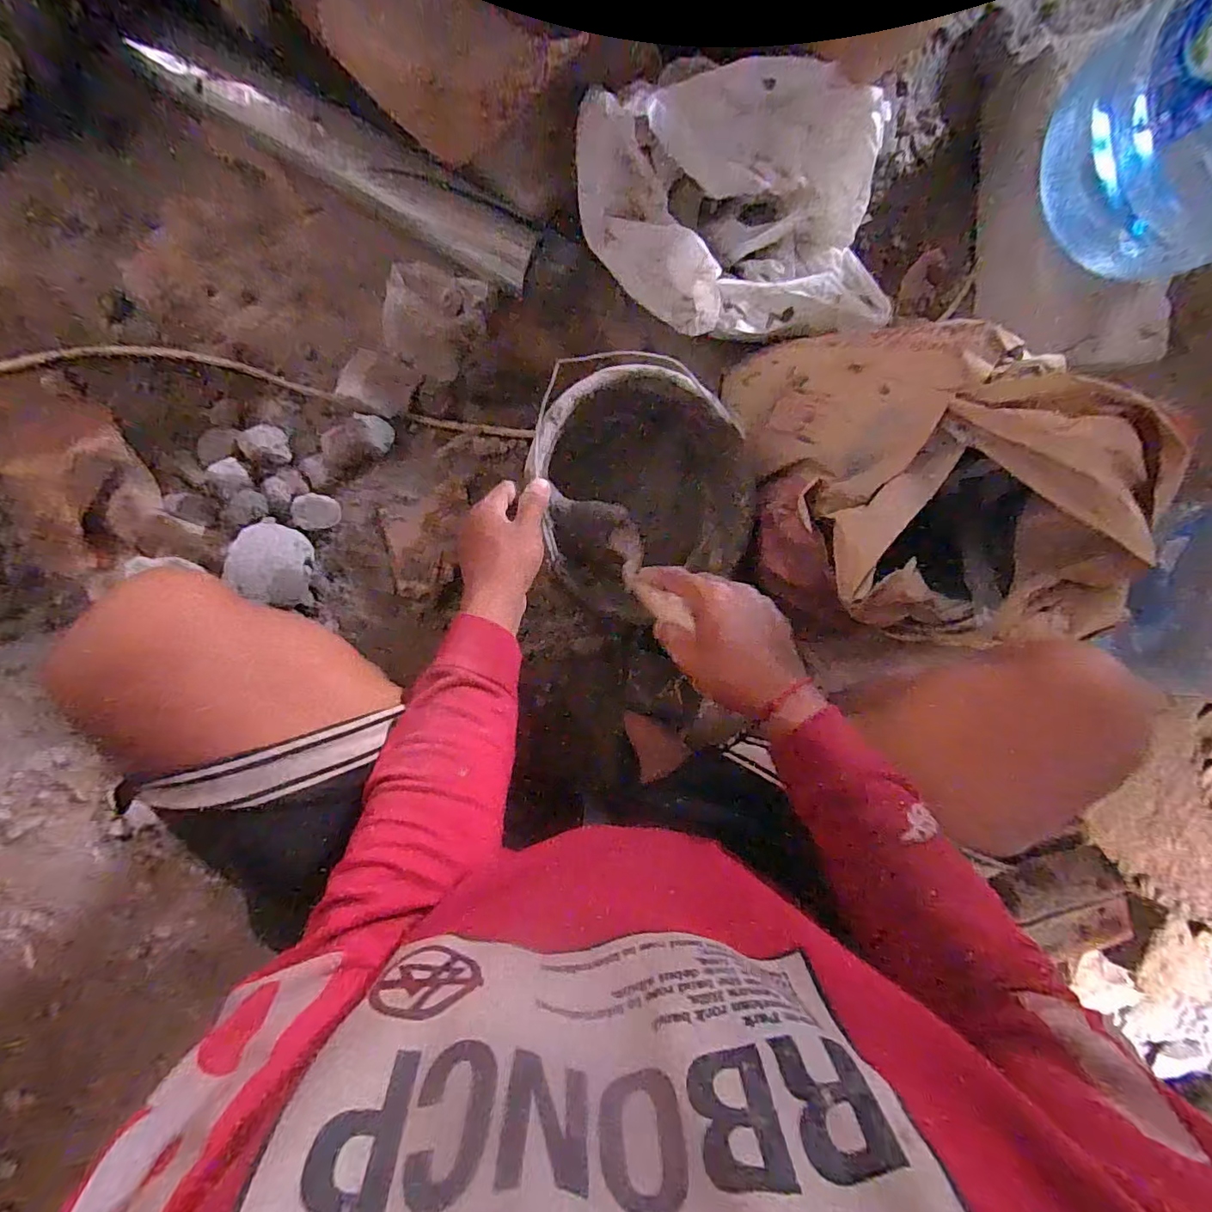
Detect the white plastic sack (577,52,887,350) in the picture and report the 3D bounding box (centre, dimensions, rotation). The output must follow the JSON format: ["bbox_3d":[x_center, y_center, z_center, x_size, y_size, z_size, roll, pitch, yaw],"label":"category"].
[{"bbox_3d":[0.149,-0.416,0.576,0.360,0.100,0.219,-3,98,-10],"label":"white plastic sack"}]

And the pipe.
[{"bbox_3d":[-0.256,-0.455,0.552,0.388,0.070,0.063,24,94,-12],"label":"pipe"}]

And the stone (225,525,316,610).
[{"bbox_3d":[-0.379,-0.044,0.614,0.069,0.057,0.097,7,97,-10],"label":"stone"}]

